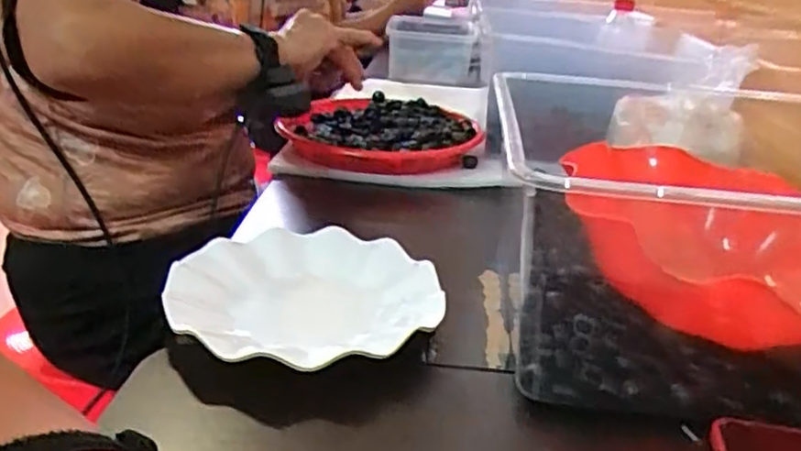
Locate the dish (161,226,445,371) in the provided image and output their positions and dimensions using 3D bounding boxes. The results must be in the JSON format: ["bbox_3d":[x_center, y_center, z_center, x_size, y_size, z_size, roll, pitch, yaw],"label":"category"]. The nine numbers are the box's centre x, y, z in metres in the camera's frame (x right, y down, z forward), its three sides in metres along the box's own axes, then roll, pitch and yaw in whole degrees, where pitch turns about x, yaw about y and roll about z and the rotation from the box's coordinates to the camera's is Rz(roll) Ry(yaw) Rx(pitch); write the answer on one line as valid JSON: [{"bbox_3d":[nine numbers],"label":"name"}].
[{"bbox_3d":[-0.063,0.047,0.486,0.177,0.021,0.169,3,23,-1],"label":"dish"}]

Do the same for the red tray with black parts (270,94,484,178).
[{"bbox_3d":[-0.017,-0.103,0.809,0.213,0.046,0.191,7,23,9],"label":"red tray with black parts"}]

